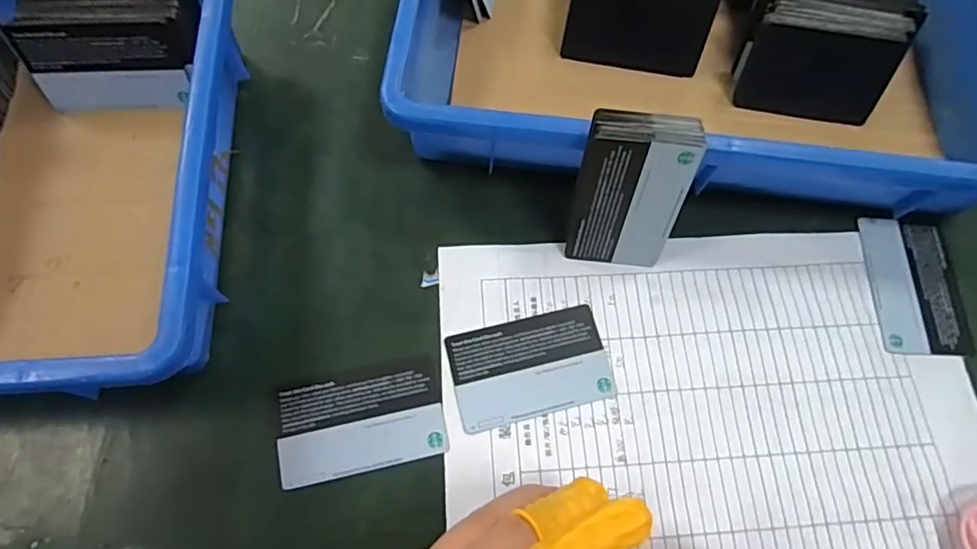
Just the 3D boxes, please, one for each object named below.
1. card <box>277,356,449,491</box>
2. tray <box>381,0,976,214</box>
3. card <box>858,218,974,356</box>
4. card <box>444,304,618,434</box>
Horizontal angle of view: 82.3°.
[{"bbox_3d":[-0.066,0.075,0.290,0.083,0.004,0.052,-12,71,-6],"label":"card"},{"bbox_3d":[0.134,-0.167,0.358,0.359,0.064,0.245,6,70,0],"label":"tray"},{"bbox_3d":[0.254,0.005,0.333,0.050,0.004,0.084,3,70,-1],"label":"card"},{"bbox_3d":[0.023,0.050,0.304,0.084,0.004,0.053,-13,71,-7],"label":"card"}]

